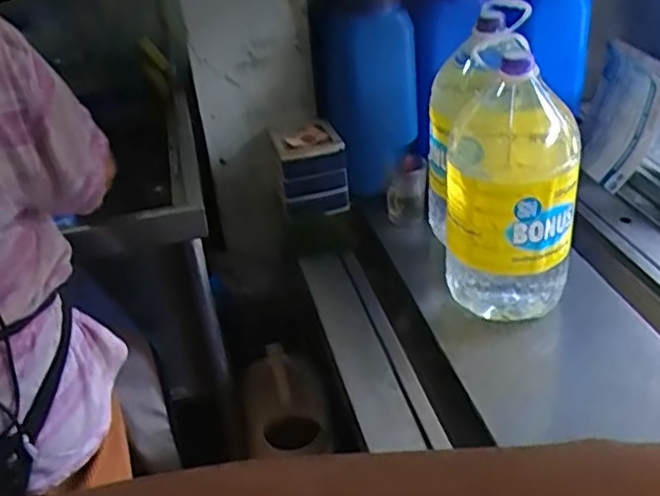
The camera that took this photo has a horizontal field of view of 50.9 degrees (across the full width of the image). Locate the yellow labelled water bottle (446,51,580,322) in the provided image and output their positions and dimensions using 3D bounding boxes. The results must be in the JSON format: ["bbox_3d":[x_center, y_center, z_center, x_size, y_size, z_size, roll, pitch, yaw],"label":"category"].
[{"bbox_3d":[0.289,-0.079,1.112,0.195,0.393,0.169,3,34,13],"label":"yellow labelled water bottle"}]

